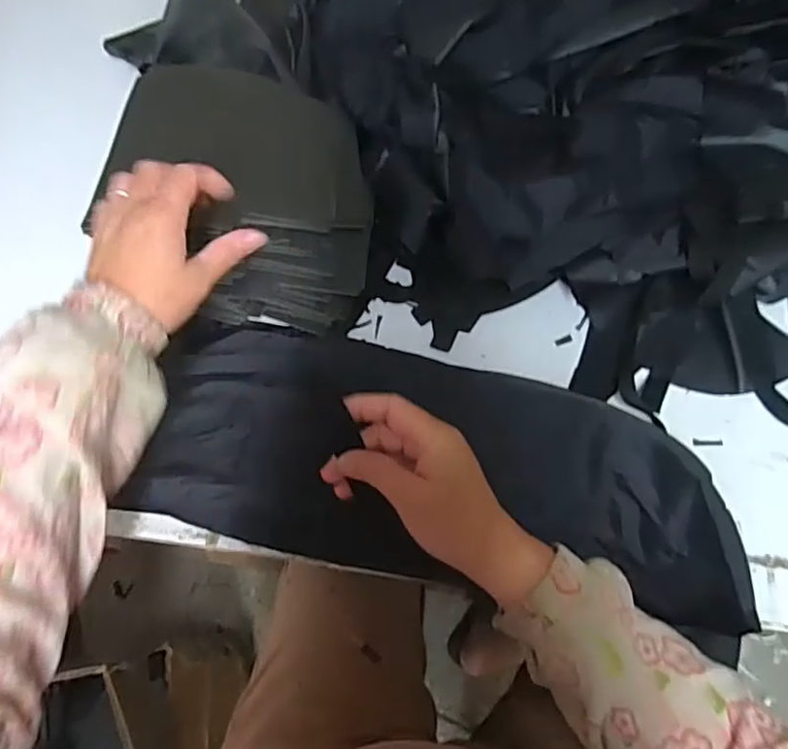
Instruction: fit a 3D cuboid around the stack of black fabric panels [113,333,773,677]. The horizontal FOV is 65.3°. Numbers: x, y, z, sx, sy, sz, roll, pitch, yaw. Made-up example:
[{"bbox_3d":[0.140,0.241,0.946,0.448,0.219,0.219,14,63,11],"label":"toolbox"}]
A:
[{"bbox_3d":[0.032,0.080,0.549,0.544,0.043,0.206,11,69,7],"label":"stack of black fabric panels"}]

